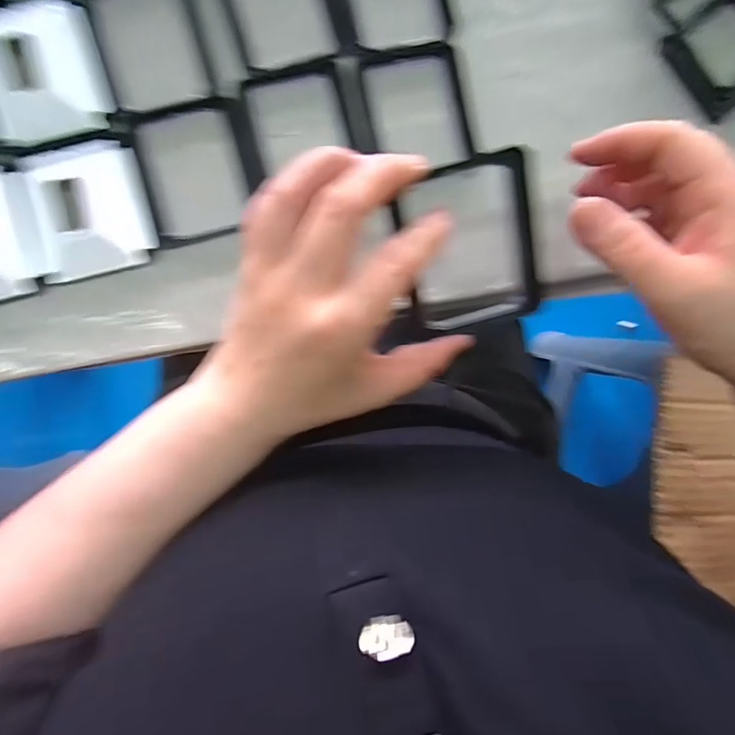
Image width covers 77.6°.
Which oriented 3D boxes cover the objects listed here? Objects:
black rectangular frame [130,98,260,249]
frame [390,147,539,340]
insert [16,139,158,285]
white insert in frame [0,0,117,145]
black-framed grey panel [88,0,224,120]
[{"bbox_3d":[-0.103,-0.120,0.278,0.066,0.005,0.082,-15,92,-3],"label":"black rectangular frame"},{"bbox_3d":[0.048,-0.055,0.220,0.063,0.005,0.080,-16,113,3],"label":"frame"},{"bbox_3d":[-0.163,-0.093,0.266,0.065,0.013,0.075,-12,91,-3],"label":"insert"},{"bbox_3d":[-0.192,-0.174,0.263,0.070,0.013,0.085,-17,92,-3],"label":"white insert in frame"},{"bbox_3d":[-0.130,-0.198,0.277,0.063,0.007,0.088,-15,92,-3],"label":"black-framed grey panel"}]

